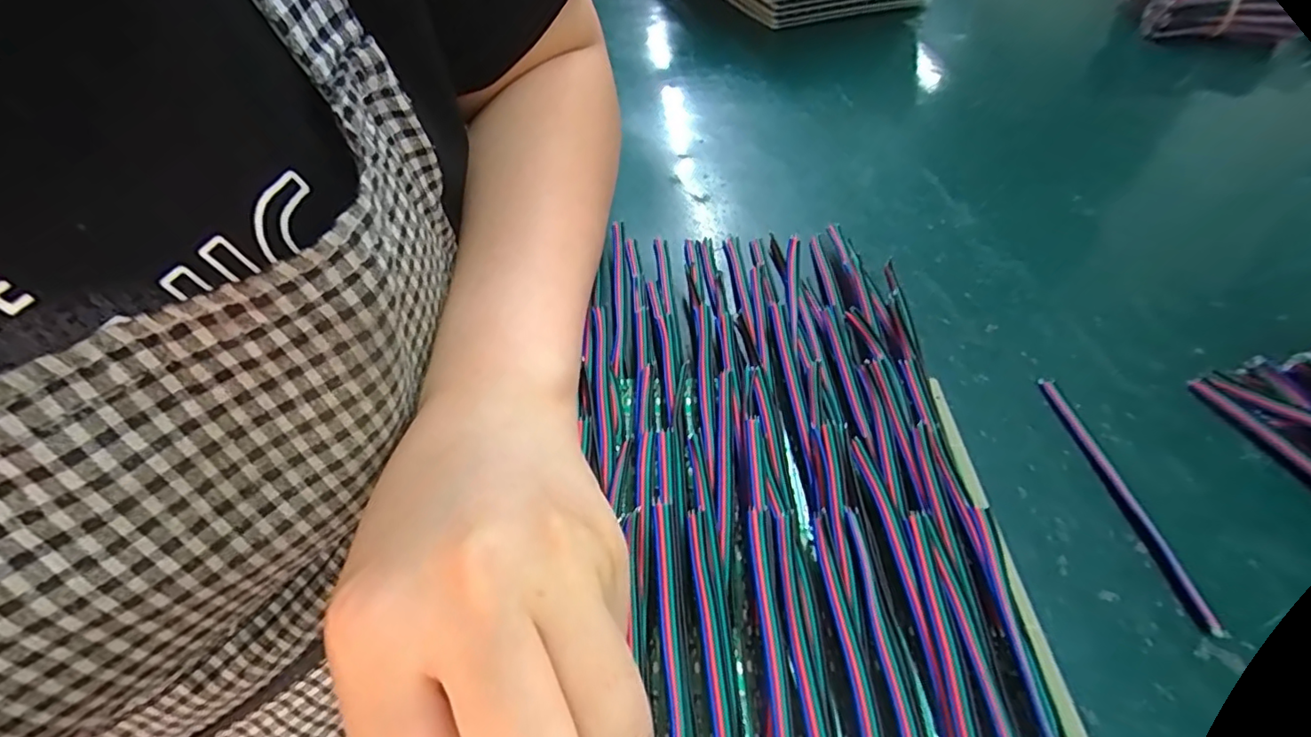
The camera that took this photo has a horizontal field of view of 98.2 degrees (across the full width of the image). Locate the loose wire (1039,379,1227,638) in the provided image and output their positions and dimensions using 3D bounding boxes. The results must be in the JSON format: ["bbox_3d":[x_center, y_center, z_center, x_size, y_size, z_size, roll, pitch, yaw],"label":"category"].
[{"bbox_3d":[0.165,0.042,0.201,0.007,0.004,0.098,-4,49,-1],"label":"loose wire"}]

